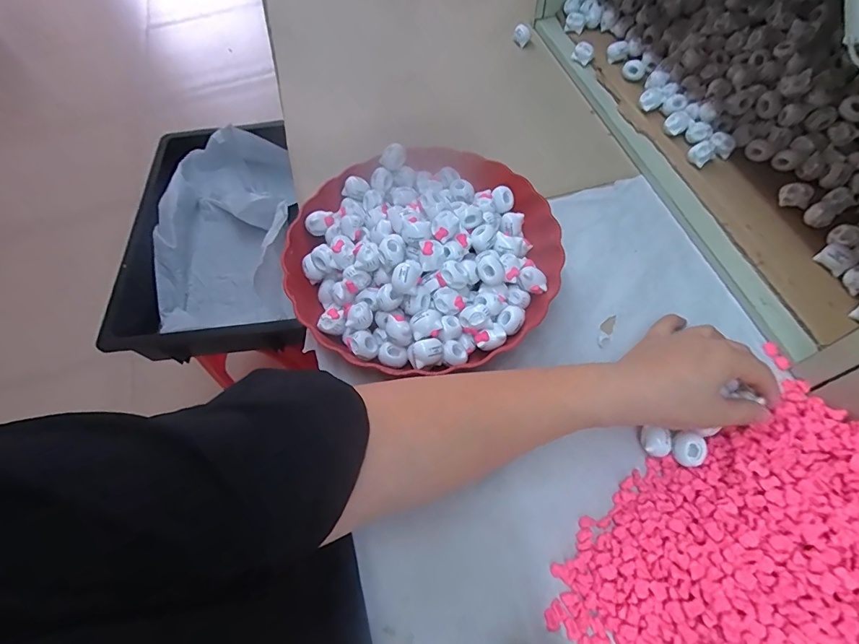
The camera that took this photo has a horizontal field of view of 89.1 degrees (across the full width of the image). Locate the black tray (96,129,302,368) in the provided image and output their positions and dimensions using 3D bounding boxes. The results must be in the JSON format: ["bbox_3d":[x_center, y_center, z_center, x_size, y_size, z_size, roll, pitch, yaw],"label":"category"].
[{"bbox_3d":[-0.361,-0.159,0.765,0.288,0.100,0.462,-6,60,0],"label":"black tray"}]

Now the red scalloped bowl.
[{"bbox_3d":[-0.006,-0.065,0.398,0.233,0.072,0.229,-2,62,3],"label":"red scalloped bowl"}]

